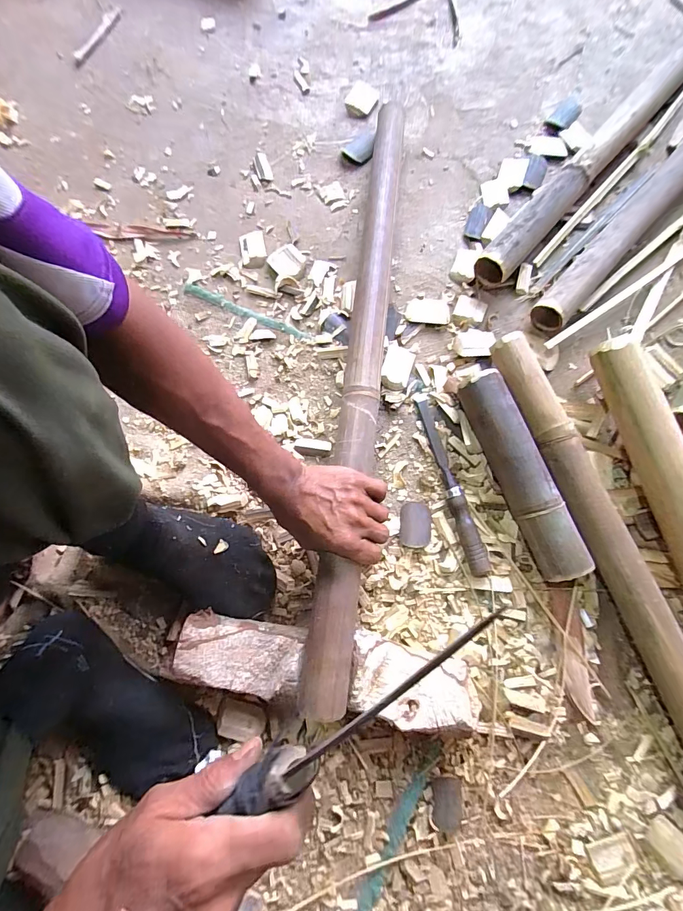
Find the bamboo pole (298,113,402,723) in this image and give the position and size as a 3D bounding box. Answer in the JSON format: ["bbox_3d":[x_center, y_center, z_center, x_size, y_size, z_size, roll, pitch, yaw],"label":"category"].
[{"bbox_3d":[0.031,-0.129,0.493,0.047,0.038,0.814,7,74,3],"label":"bamboo pole"}]

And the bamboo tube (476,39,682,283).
[{"bbox_3d":[0.411,-0.489,0.602,0.057,0.059,0.617,41,81,9],"label":"bamboo tube"}]

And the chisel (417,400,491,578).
[{"bbox_3d":[0.140,0.036,0.498,0.024,0.026,0.242,-16,78,-2],"label":"chisel"}]

